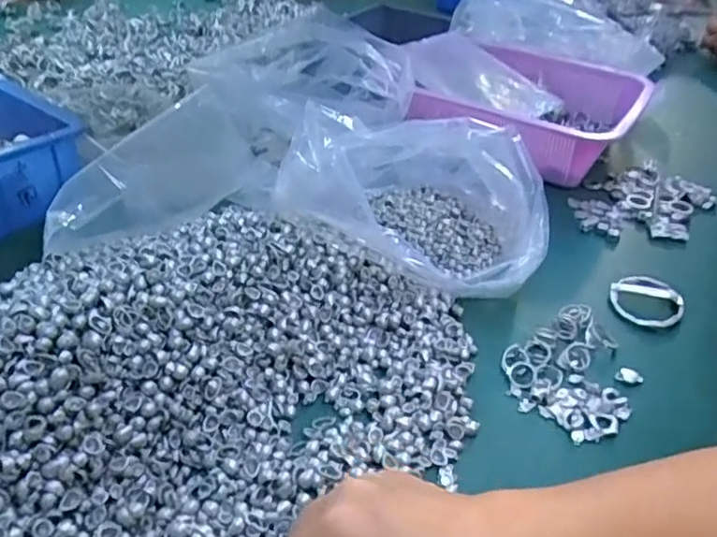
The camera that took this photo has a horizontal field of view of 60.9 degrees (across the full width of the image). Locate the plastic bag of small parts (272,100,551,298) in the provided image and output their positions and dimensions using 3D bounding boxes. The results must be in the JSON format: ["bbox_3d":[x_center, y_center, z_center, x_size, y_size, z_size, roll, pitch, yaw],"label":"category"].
[{"bbox_3d":[0.060,-0.078,0.564,0.227,0.116,0.181,12,39,9],"label":"plastic bag of small parts"}]

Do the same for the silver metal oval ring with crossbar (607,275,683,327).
[{"bbox_3d":[0.255,0.025,0.541,0.055,0.010,0.064,4,38,-2],"label":"silver metal oval ring with crossbar"}]

